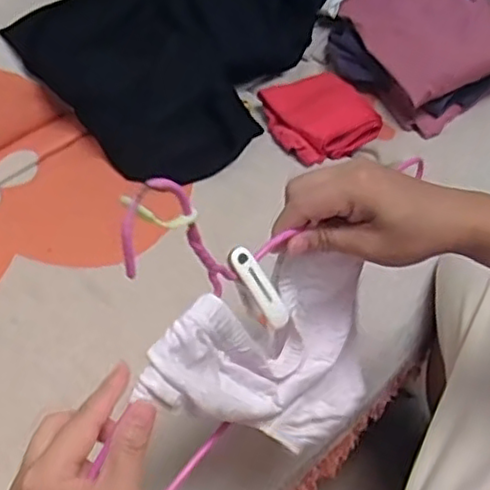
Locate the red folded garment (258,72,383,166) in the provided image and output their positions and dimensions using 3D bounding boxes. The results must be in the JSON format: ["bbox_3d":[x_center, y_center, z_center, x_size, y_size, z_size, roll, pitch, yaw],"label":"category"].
[{"bbox_3d":[0.095,-0.170,0.855,0.123,0.041,0.127,-20,59,-11],"label":"red folded garment"}]

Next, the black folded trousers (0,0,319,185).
[{"bbox_3d":[-0.071,-0.248,0.906,0.344,0.062,0.292,-40,80,-26],"label":"black folded trousers"}]

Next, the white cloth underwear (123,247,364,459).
[{"bbox_3d":[0.026,0.091,0.496,0.178,0.185,0.081,-40,64,-21],"label":"white cloth underwear"}]

